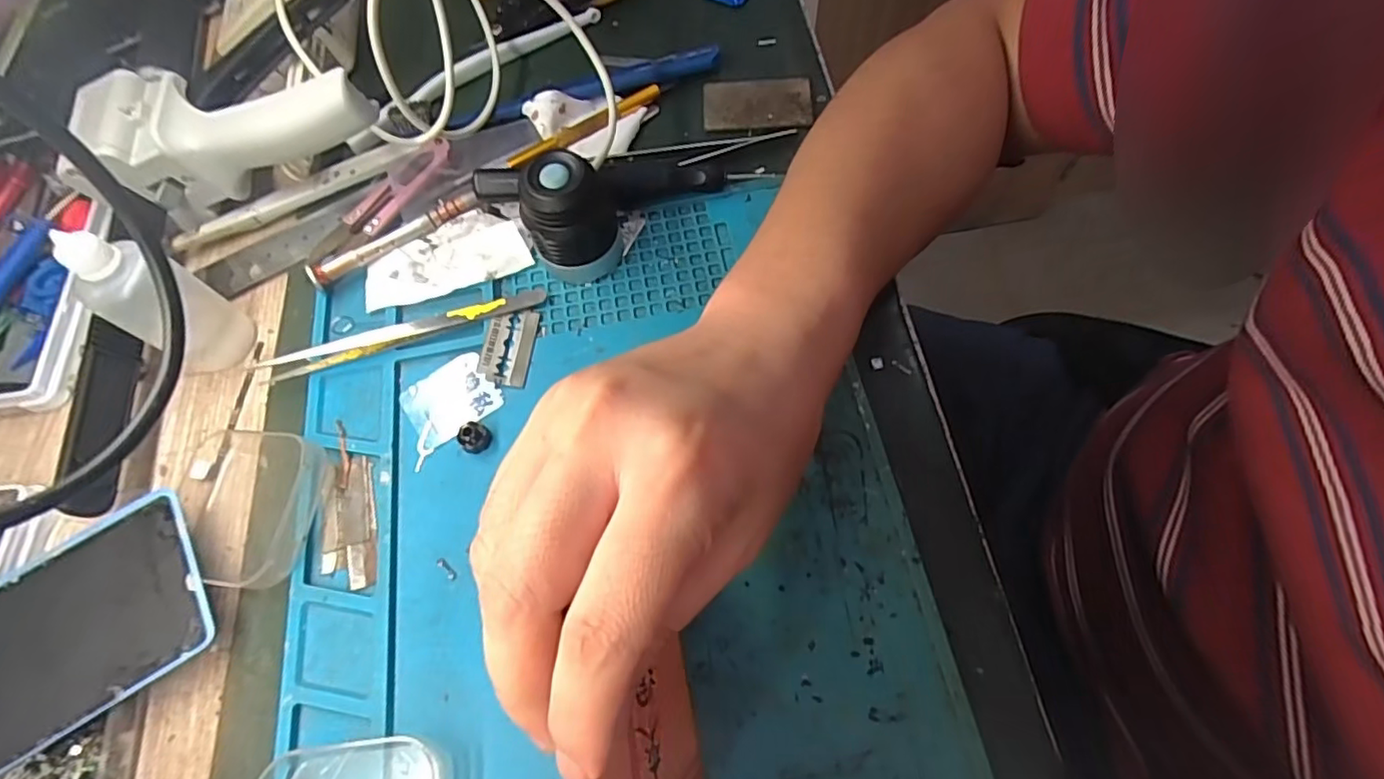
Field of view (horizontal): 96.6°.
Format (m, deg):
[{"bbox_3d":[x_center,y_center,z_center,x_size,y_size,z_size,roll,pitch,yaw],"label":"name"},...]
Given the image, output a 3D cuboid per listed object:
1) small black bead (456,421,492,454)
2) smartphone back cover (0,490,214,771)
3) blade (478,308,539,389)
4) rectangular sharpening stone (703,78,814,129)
[{"bbox_3d":[-0.095,0.021,0.269,0.013,0.011,0.011,-41,70,-15],"label":"small black bead"},{"bbox_3d":[-0.262,0.108,0.228,0.155,0.004,0.071,-33,68,-10],"label":"smartphone back cover"},{"bbox_3d":[-0.086,-0.021,0.290,0.022,0.004,0.038,9,66,-5],"label":"blade"},{"bbox_3d":[0.037,-0.161,0.347,0.060,0.005,0.036,2,65,4],"label":"rectangular sharpening stone"}]

